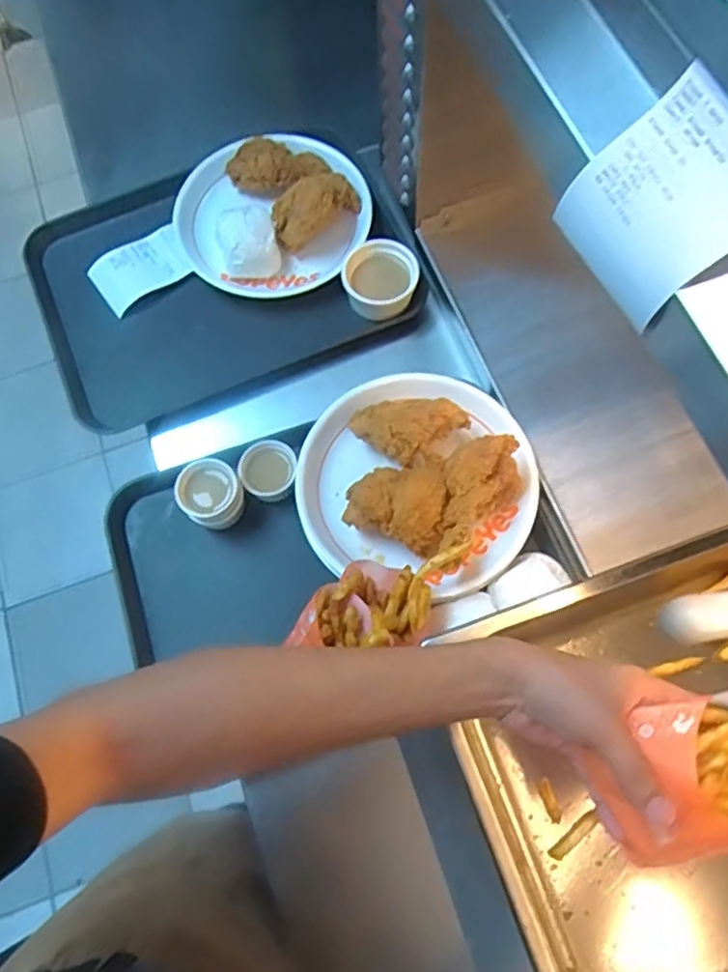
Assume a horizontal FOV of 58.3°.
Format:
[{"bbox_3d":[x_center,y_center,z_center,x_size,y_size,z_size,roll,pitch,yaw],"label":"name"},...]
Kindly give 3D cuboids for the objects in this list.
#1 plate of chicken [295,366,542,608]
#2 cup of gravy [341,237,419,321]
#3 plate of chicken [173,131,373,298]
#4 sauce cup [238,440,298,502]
[{"bbox_3d":[0.051,-0.020,0.605,0.215,0.059,0.214,-1,71,2],"label":"plate of chicken"},{"bbox_3d":[0.018,-0.229,0.736,0.079,0.053,0.083,-1,71,2],"label":"cup of gravy"},{"bbox_3d":[-0.105,-0.312,0.758,0.221,0.071,0.193,-10,71,-1],"label":"plate of chicken"},{"bbox_3d":[-0.093,-0.014,0.645,0.056,0.028,0.062,-25,71,-6],"label":"sauce cup"}]

